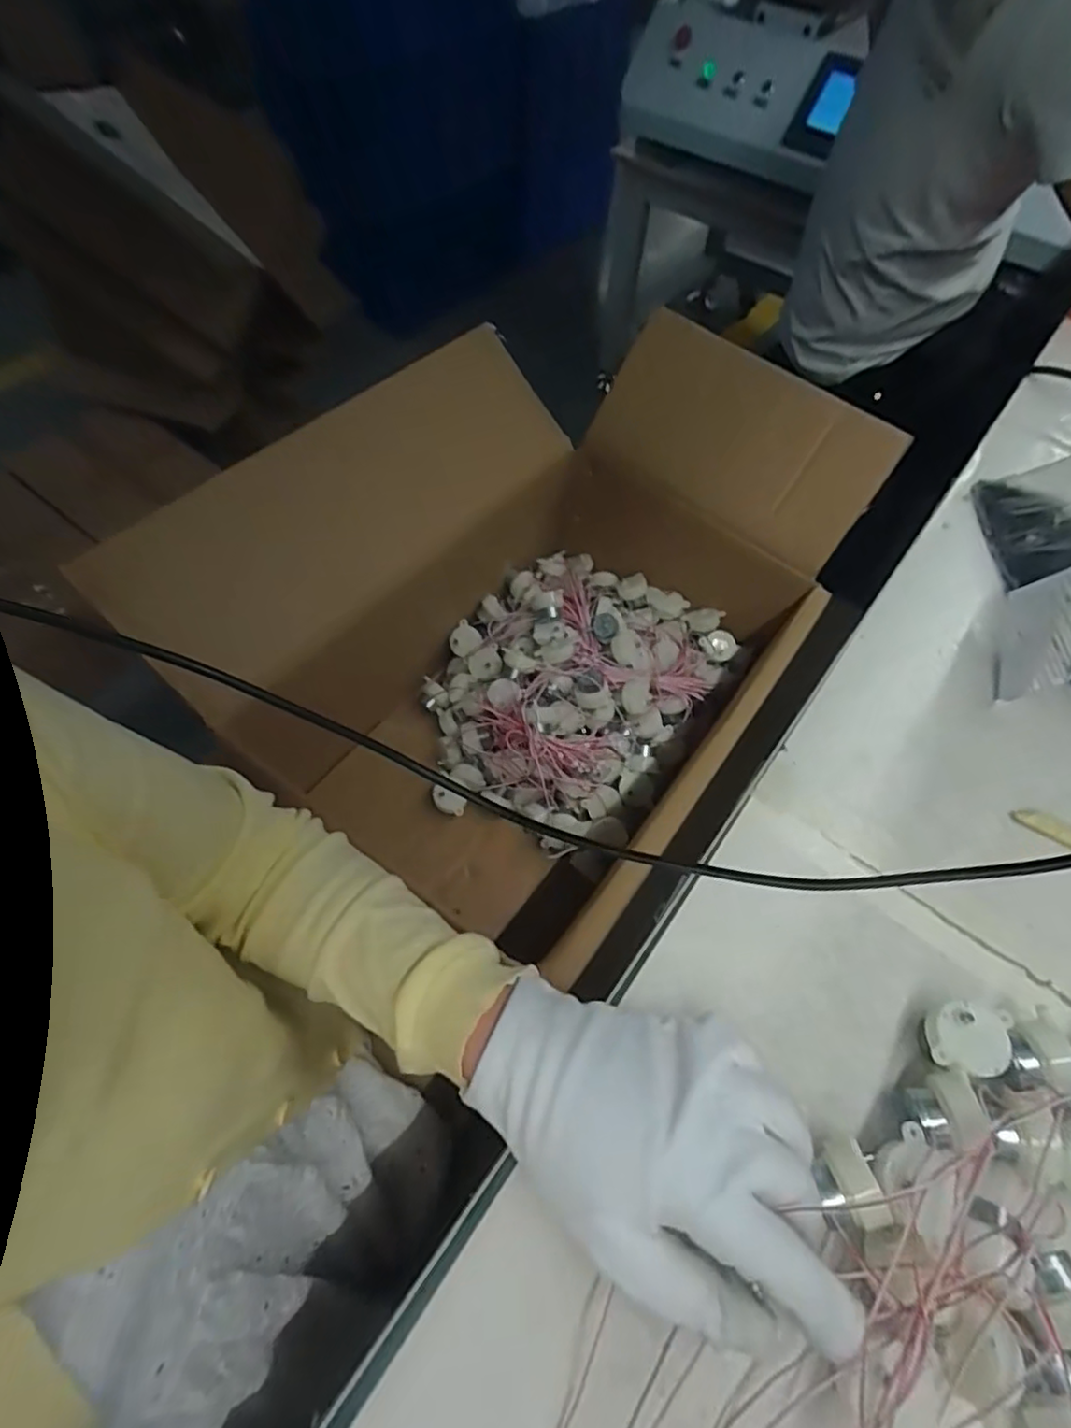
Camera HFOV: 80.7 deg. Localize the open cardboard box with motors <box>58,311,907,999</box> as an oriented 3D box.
[{"bbox_3d":[0.013,-0.101,0.574,0.406,0.244,0.479,29,63,13],"label":"open cardboard box with motors"}]

